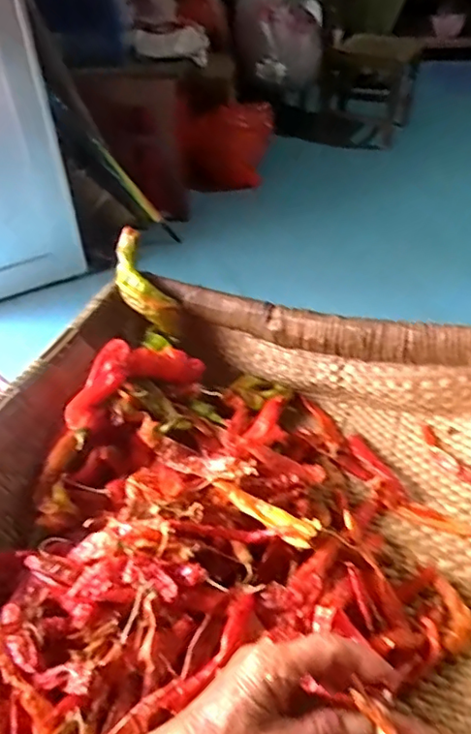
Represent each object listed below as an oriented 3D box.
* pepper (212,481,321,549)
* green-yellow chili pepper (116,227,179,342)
[{"bbox_3d":[0.020,0.118,0.469,0.099,0.024,0.024,26,49,27],"label":"pepper"},{"bbox_3d":[-0.108,-0.094,0.658,0.051,0.028,0.132,-24,77,-22],"label":"green-yellow chili pepper"}]

